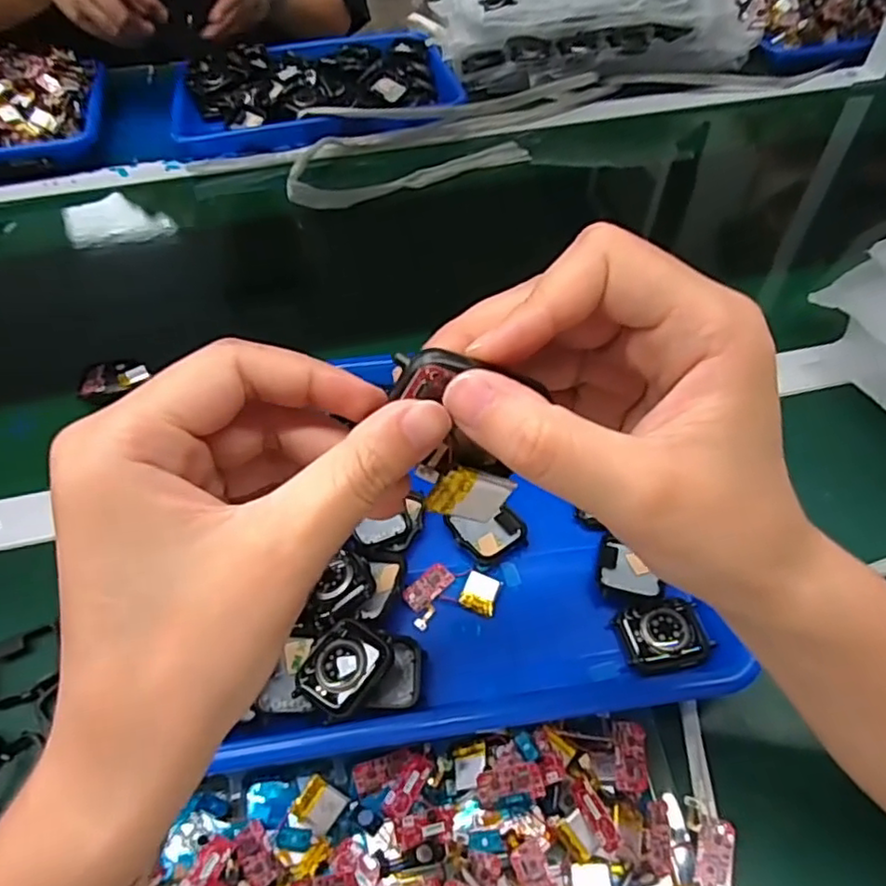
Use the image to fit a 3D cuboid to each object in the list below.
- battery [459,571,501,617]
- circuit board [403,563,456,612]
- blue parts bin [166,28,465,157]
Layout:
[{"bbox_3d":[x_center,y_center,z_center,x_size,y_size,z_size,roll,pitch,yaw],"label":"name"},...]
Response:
[{"bbox_3d":[0.021,0.082,0.347,0.019,0.005,0.021,18,54,15],"label":"battery"},{"bbox_3d":[-0.008,0.079,0.350,0.015,0.004,0.029,36,60,27],"label":"circuit board"},{"bbox_3d":[-0.151,-0.422,0.752,0.320,0.041,0.225,-9,51,-5],"label":"blue parts bin"}]

